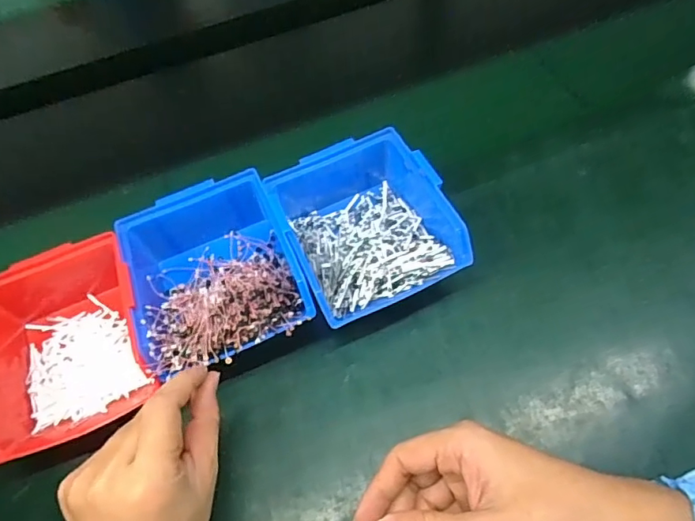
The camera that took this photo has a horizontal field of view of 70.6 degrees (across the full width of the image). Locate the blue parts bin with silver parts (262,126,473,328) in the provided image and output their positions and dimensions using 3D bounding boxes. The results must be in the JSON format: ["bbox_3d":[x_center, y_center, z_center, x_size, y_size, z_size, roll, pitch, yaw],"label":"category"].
[{"bbox_3d":[0.011,-0.033,0.407,0.126,0.062,0.154,-23,60,-7],"label":"blue parts bin with silver parts"}]

